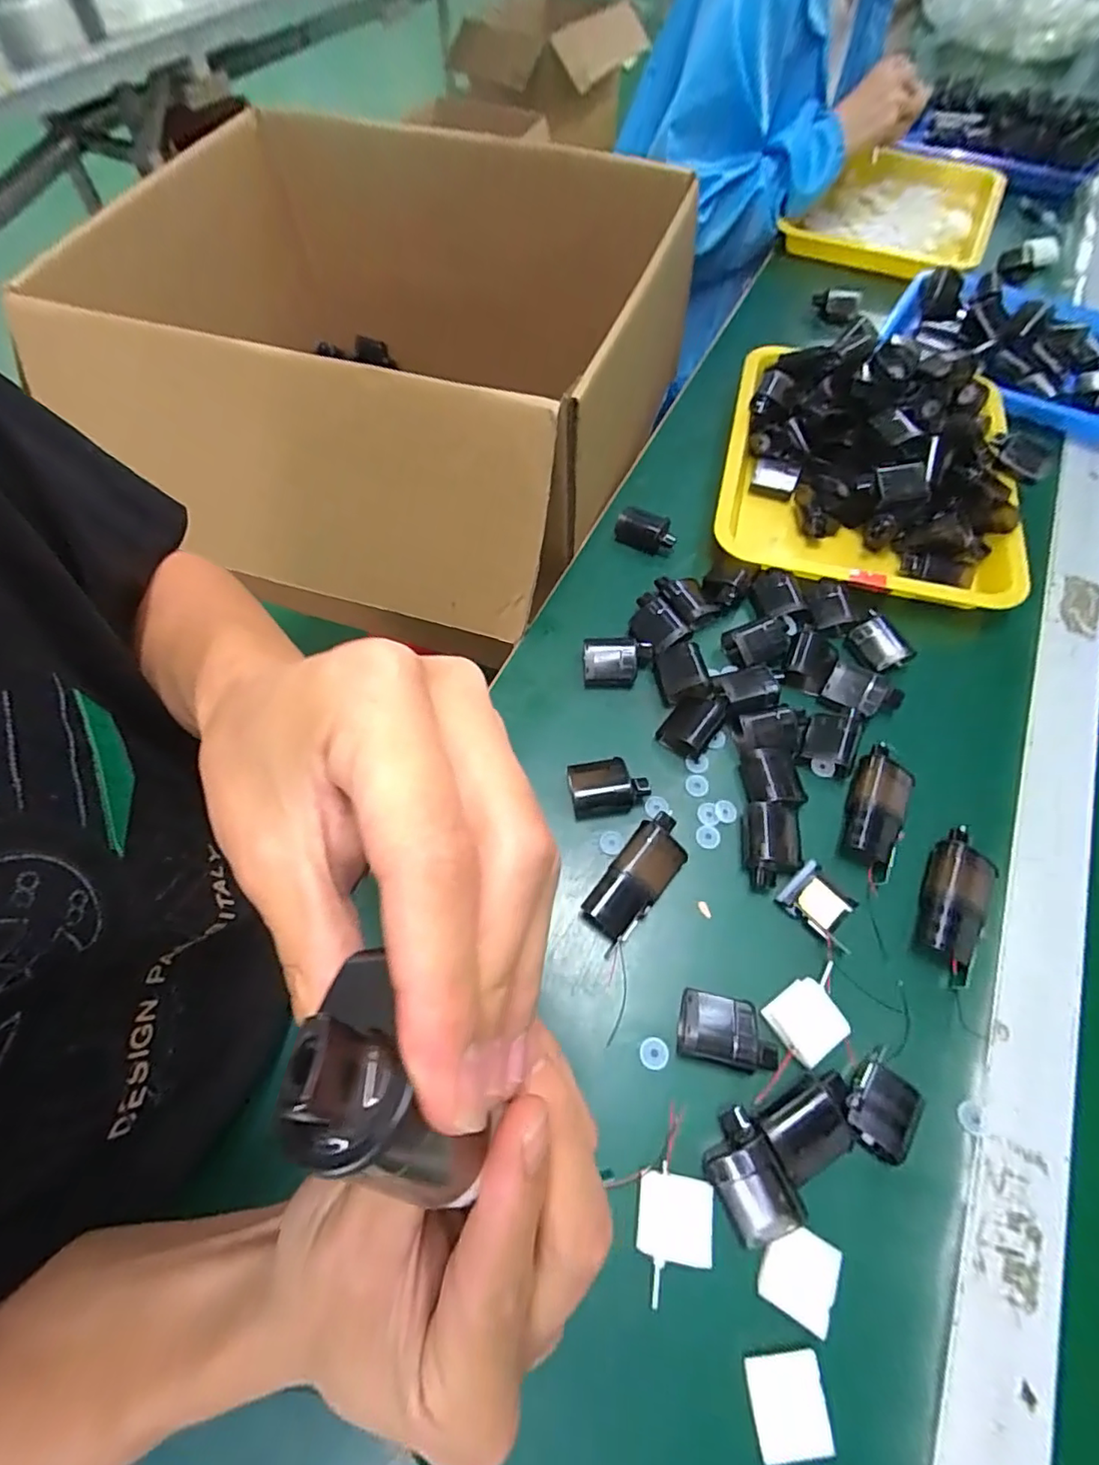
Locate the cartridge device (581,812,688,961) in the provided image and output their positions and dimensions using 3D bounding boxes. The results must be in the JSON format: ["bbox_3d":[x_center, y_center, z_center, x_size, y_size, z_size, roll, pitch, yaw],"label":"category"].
[{"bbox_3d":[0.059,0.097,0.385,0.037,0.023,0.093,36,68,17],"label":"cartridge device"}]

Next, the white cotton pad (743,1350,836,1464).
[{"bbox_3d":[0.113,0.318,0.270,0.034,0.004,0.036,-5,63,-2],"label":"white cotton pad"}]

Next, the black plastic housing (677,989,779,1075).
[{"bbox_3d":[0.105,0.179,0.341,0.058,0.020,0.037,12,63,6],"label":"black plastic housing"}]

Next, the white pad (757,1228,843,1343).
[{"bbox_3d":[0.127,0.275,0.292,0.036,0.006,0.036,24,65,12],"label":"white pad"}]

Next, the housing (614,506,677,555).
[{"bbox_3d":[0.092,-0.187,0.542,0.056,0.034,0.031,23,65,11],"label":"housing"}]

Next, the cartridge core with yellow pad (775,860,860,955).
[{"bbox_3d":[0.179,0.111,0.373,0.048,0.013,0.036,38,69,18],"label":"cartridge core with yellow pad"}]

